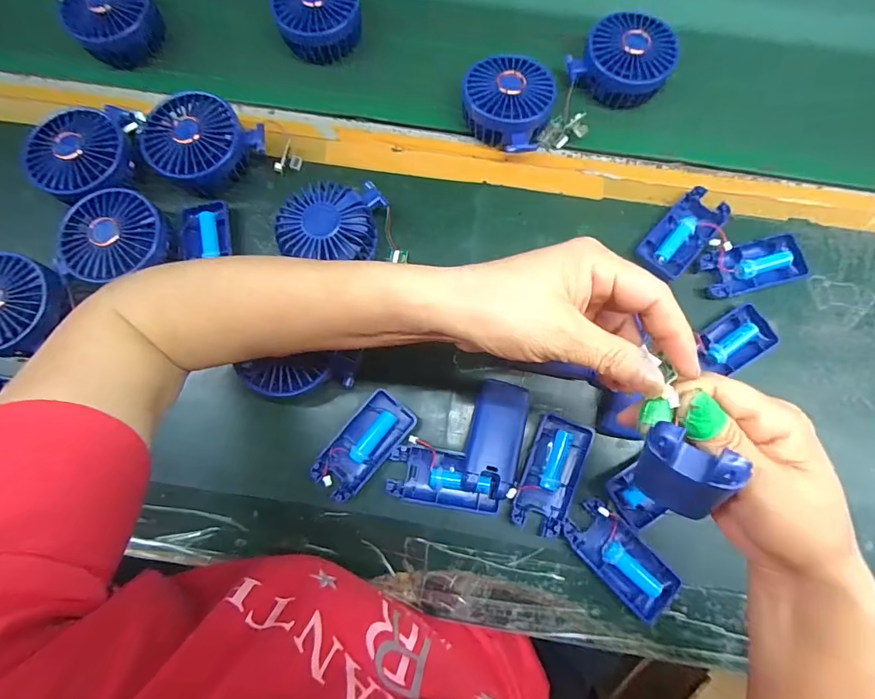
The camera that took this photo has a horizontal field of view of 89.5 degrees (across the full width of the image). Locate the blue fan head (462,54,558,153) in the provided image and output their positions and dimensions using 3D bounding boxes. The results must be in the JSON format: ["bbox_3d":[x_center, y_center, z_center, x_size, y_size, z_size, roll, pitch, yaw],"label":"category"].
[{"bbox_3d":[0.068,-0.240,0.432,0.085,0.040,0.092,0,78,1],"label":"blue fan head"}]

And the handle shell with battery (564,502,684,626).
[{"bbox_3d":[0.150,0.169,0.358,0.046,0.017,0.098,-44,81,-8],"label":"handle shell with battery"}]

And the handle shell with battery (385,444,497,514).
[{"bbox_3d":[0.006,0.107,0.364,0.090,0.016,0.043,9,78,3],"label":"handle shell with battery"}]

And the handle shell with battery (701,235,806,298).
[{"bbox_3d":[0.293,-0.077,0.408,0.094,0.016,0.047,-9,78,-1],"label":"handle shell with battery"}]

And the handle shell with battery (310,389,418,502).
[{"bbox_3d":[-0.061,0.080,0.372,0.045,0.015,0.091,39,81,8],"label":"handle shell with battery"}]

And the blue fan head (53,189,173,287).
[{"bbox_3d":[-0.287,-0.099,0.394,0.080,0.032,0.085,0,77,0],"label":"blue fan head"}]

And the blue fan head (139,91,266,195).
[{"bbox_3d":[-0.223,-0.195,0.415,0.088,0.038,0.091,0,77,0],"label":"blue fan head"}]

